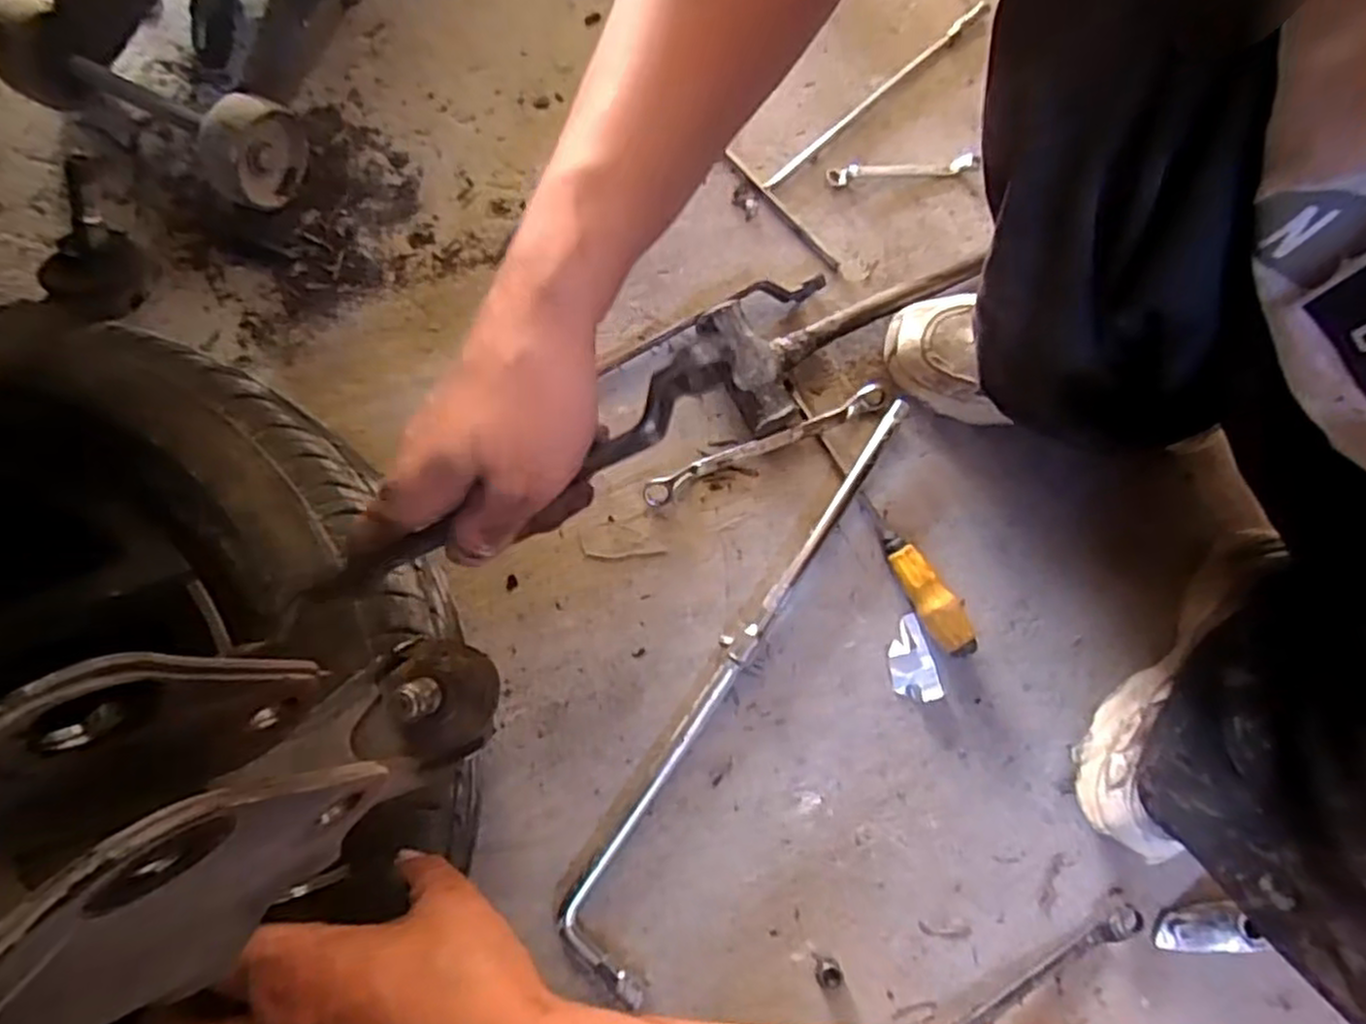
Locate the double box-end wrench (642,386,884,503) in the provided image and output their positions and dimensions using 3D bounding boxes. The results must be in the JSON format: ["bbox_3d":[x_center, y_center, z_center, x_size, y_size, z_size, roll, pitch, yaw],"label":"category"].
[{"bbox_3d":[0.068,-0.057,0.624,0.215,0.018,0.020,-24,81,-6],"label":"double box-end wrench"}]

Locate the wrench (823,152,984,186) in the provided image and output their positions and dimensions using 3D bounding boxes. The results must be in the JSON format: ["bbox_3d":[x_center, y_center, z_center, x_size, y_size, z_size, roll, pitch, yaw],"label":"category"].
[{"bbox_3d":[0.195,-0.305,0.671,0.133,0.011,0.018,-6,79,-2],"label":"wrench"}]

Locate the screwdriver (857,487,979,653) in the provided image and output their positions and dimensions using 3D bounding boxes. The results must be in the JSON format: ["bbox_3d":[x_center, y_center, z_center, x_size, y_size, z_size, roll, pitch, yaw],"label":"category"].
[{"bbox_3d":[0.180,0.049,0.594,0.027,0.031,0.140,-30,81,-7],"label":"screwdriver"}]

